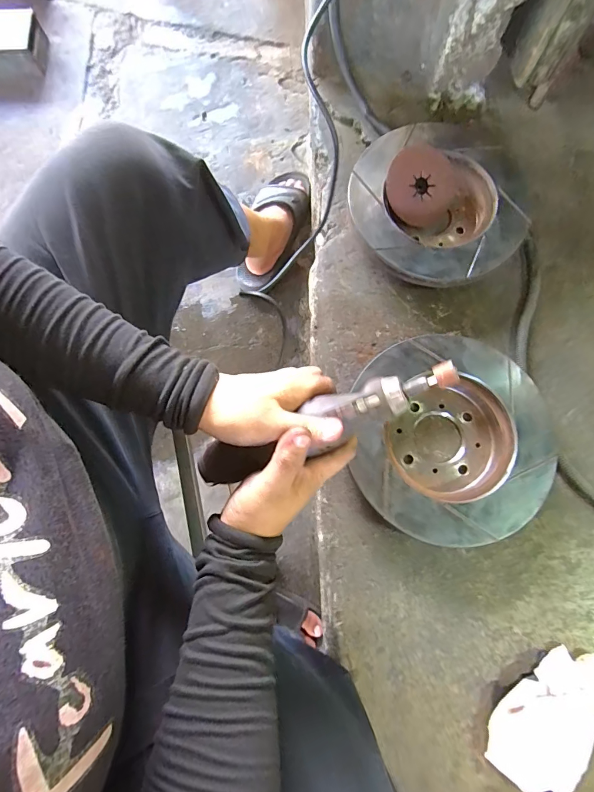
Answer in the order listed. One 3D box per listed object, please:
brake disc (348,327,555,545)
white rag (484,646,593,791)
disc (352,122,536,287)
[{"bbox_3d":[0.196,0.051,0.485,0.235,0.051,0.254,0,75,0],"label":"brake disc"},{"bbox_3d":[0.279,0.348,0.416,0.081,0.038,0.158,35,78,8],"label":"white rag"},{"bbox_3d":[0.205,-0.278,0.563,0.247,0.067,0.266,0,75,0],"label":"disc"}]

